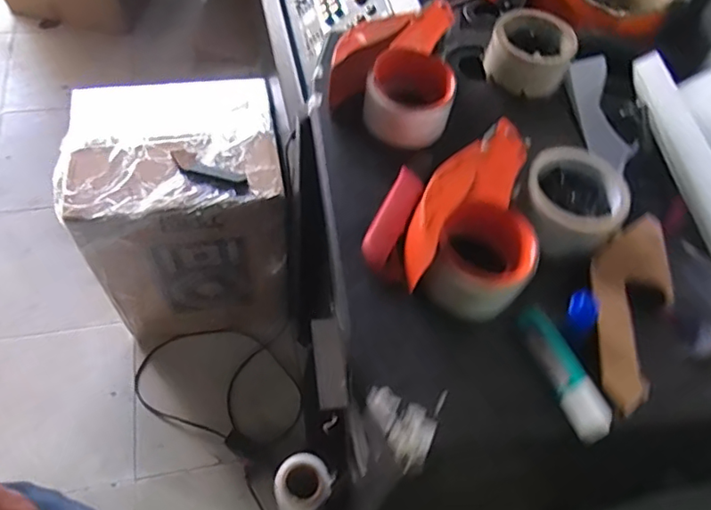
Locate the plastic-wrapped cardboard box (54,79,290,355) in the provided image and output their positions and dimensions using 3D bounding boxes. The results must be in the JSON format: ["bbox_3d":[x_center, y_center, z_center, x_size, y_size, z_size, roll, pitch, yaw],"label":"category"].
[{"bbox_3d":[-0.377,-0.074,1.328,0.394,0.554,0.351,-5,58,-10],"label":"plastic-wrapped cardboard box"}]

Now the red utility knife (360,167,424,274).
[{"bbox_3d":[0.035,-0.034,0.511,0.028,0.015,0.117,24,58,9],"label":"red utility knife"}]

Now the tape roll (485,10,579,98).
[{"bbox_3d":[0.197,-0.229,0.634,0.090,0.052,0.090,3,57,-5],"label":"tape roll"}]

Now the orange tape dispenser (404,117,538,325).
[{"bbox_3d":[0.107,-0.037,0.489,0.099,0.054,0.174,19,57,6],"label":"orange tape dispenser"}]

